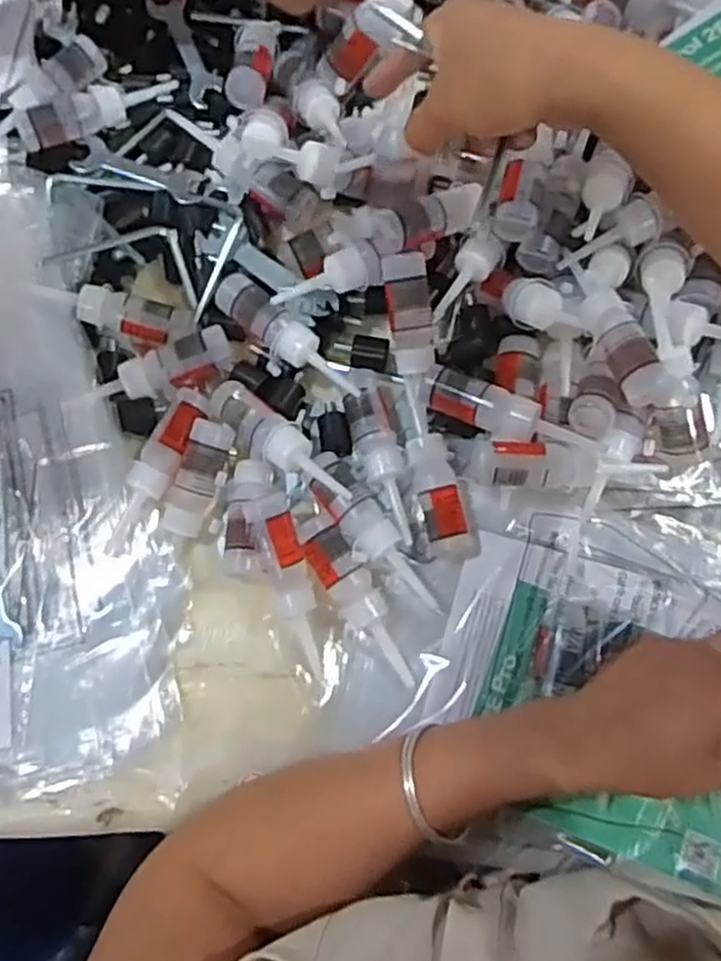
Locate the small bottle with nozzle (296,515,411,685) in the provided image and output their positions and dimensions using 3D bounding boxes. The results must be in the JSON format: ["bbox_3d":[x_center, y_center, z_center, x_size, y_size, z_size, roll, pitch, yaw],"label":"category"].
[{"bbox_3d":[-0.001,0.070,0.448,0.025,0.025,0.108,-32,89,-7],"label":"small bottle with nozzle"}]

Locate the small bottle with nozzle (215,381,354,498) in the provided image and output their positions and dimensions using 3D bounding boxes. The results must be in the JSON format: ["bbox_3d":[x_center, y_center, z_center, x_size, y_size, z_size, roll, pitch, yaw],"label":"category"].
[{"bbox_3d":[-0.049,-0.022,0.454,0.105,0.023,0.026,41,80,11],"label":"small bottle with nozzle"}]

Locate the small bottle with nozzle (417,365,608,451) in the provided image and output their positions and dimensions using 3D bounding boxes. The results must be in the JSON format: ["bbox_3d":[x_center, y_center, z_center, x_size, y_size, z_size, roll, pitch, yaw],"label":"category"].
[{"bbox_3d":[0.086,-0.036,0.443,0.104,0.025,0.024,24,77,8],"label":"small bottle with nozzle"}]

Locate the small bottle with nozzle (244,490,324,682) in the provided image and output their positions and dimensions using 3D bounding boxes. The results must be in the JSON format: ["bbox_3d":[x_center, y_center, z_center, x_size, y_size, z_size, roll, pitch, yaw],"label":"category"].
[{"bbox_3d":[-0.041,0.061,0.445,0.025,0.021,0.111,-16,104,-3],"label":"small bottle with nozzle"}]

